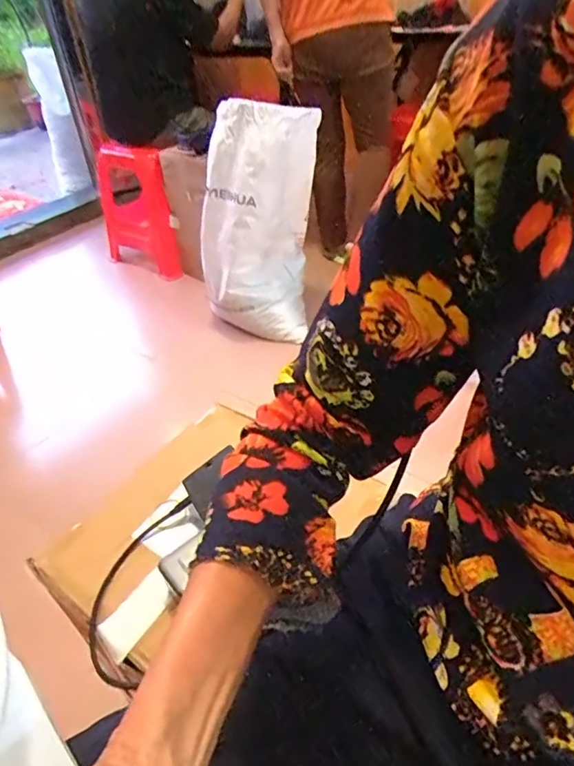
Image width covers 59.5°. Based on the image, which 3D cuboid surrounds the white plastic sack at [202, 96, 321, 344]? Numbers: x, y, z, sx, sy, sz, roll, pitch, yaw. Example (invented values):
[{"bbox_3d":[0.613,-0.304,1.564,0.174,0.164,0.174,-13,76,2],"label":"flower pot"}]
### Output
[{"bbox_3d":[-0.082,-0.441,1.518,0.369,0.668,0.241,-5,39,-1],"label":"white plastic sack"}]

